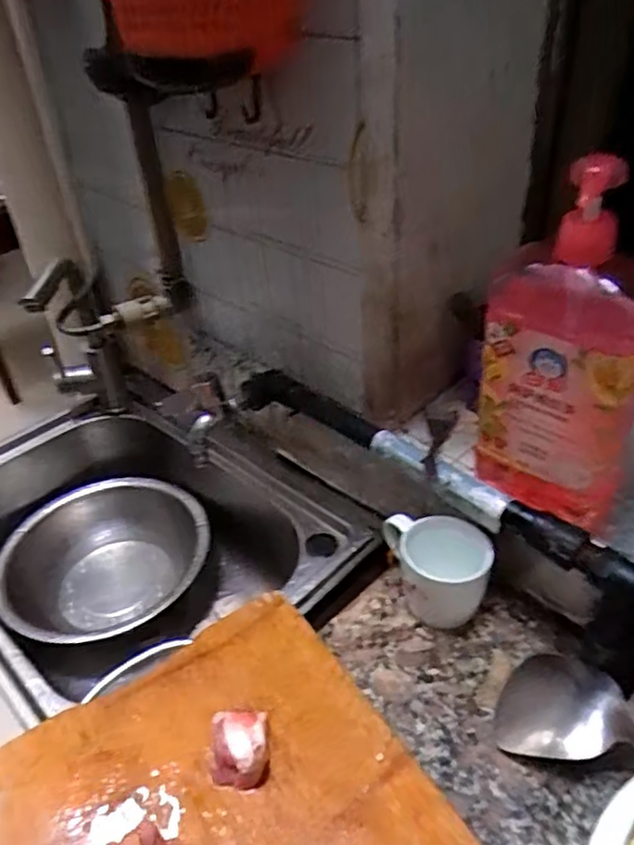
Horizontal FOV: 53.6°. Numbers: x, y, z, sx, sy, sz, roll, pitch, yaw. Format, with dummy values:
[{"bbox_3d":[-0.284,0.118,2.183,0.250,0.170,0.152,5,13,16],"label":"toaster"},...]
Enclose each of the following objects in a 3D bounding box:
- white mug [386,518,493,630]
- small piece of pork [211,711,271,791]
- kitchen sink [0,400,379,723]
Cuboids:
[{"bbox_3d":[0.107,0.142,0.598,0.108,0.084,0.076,11,41,21],"label":"white mug"},{"bbox_3d":[-0.060,0.254,0.488,0.044,0.026,0.049,-4,38,2],"label":"small piece of pork"},{"bbox_3d":[-0.225,0.186,0.835,0.532,0.226,0.396,28,48,34],"label":"kitchen sink"}]

